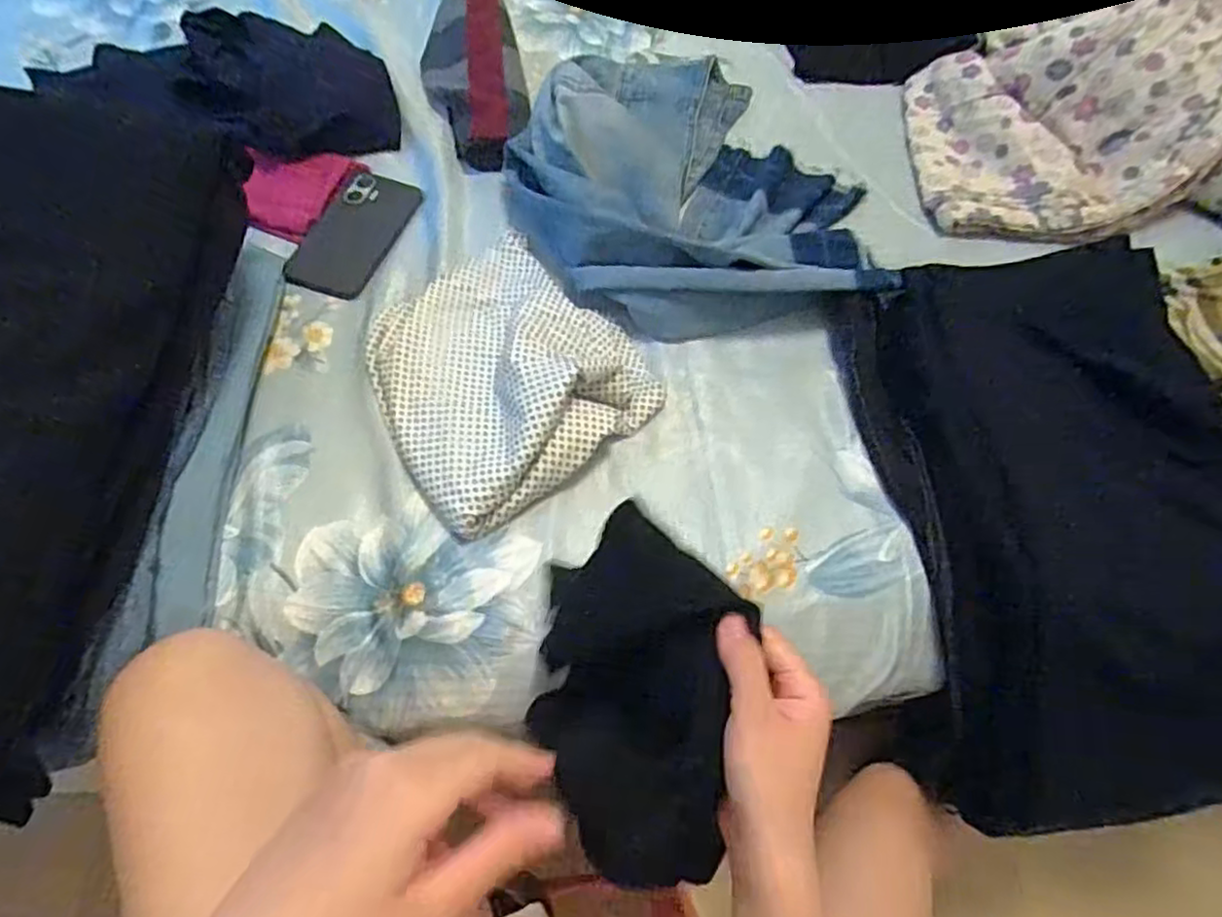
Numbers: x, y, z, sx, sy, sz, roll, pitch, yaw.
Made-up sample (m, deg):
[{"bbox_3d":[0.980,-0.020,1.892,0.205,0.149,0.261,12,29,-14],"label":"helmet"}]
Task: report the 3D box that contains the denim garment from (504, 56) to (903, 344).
[{"bbox_3d":[0.076,-0.293,0.706,0.342,0.093,0.360,2,62,-3],"label":"denim garment"}]

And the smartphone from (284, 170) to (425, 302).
[{"bbox_3d":[-0.260,-0.234,0.703,0.082,0.005,0.165,18,63,6],"label":"smartphone"}]

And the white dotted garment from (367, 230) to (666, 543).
[{"bbox_3d":[-0.099,-0.080,0.607,0.233,0.056,0.237,-38,71,-20],"label":"white dotted garment"}]

